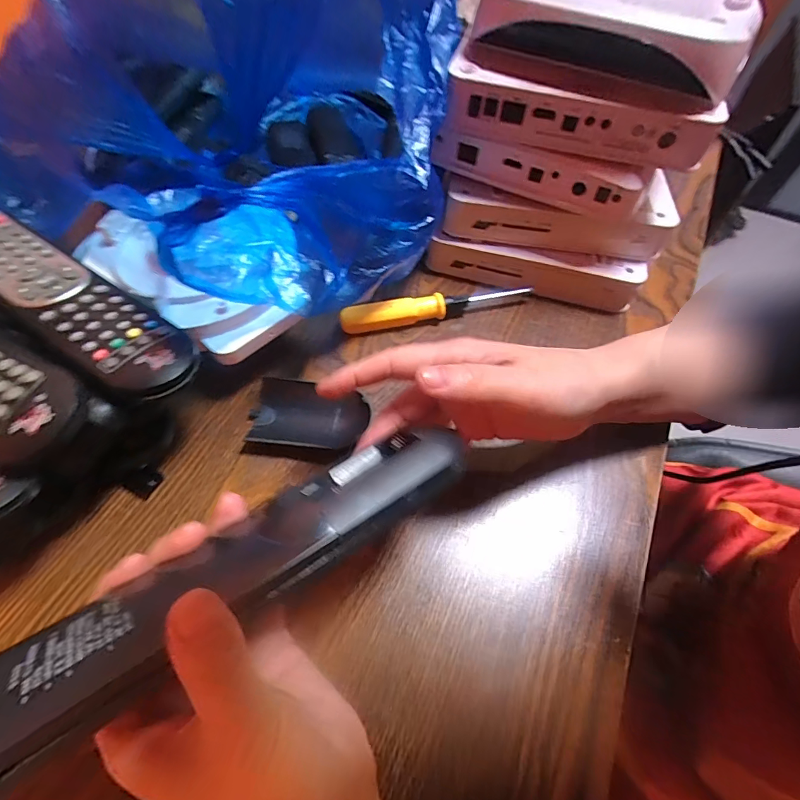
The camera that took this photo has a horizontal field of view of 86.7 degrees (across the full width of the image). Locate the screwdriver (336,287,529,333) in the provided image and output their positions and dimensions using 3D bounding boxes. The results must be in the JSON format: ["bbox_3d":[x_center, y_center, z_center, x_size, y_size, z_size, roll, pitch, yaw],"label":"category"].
[{"bbox_3d":[0.028,-0.073,0.339,0.151,0.020,0.016,-11,59,-9],"label":"screwdriver"}]

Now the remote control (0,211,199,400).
[{"bbox_3d":[-0.197,-0.060,0.249,0.188,0.019,0.044,31,62,16],"label":"remote control"}]

